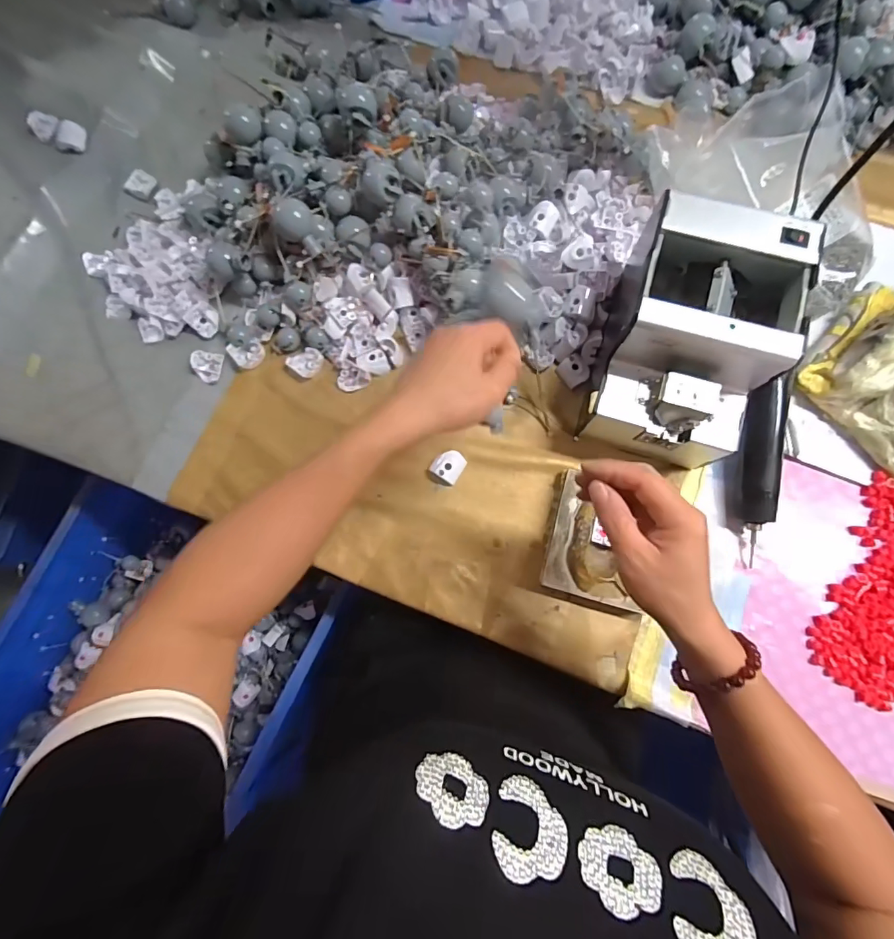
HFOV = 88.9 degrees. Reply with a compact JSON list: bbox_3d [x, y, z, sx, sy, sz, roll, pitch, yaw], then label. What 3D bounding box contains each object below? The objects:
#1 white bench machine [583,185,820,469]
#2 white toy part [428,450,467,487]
[{"bbox_3d":[0.215,-0.114,0.416,0.124,0.142,0.192,18,79,6],"label":"white bench machine"},{"bbox_3d":[0.000,-0.003,0.461,0.029,0.016,0.034,31,81,8],"label":"white toy part"}]

